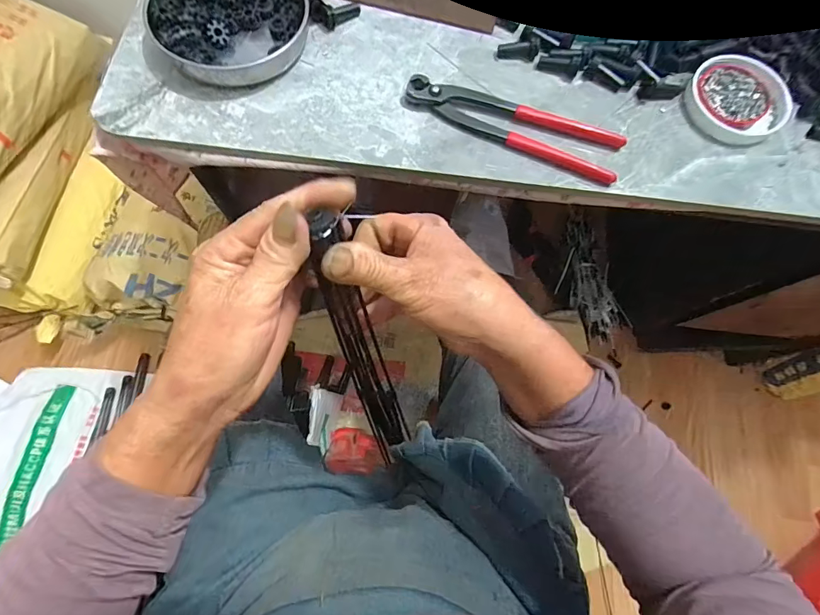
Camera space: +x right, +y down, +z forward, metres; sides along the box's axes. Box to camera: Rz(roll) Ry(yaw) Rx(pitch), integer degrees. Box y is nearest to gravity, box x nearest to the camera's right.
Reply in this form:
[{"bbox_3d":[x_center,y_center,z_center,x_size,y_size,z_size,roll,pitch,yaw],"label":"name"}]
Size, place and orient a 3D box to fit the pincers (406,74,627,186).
[{"bbox_3d":[0.093,-0.167,0.374,0.195,0.015,0.050,22,73,4],"label":"pincers"}]

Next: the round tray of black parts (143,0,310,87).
[{"bbox_3d":[-0.164,-0.271,0.385,0.135,0.028,0.133,1,73,-2],"label":"round tray of black parts"}]

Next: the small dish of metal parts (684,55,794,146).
[{"bbox_3d":[0.305,-0.193,0.389,0.088,0.017,0.085,1,73,-2],"label":"small dish of metal parts"}]

